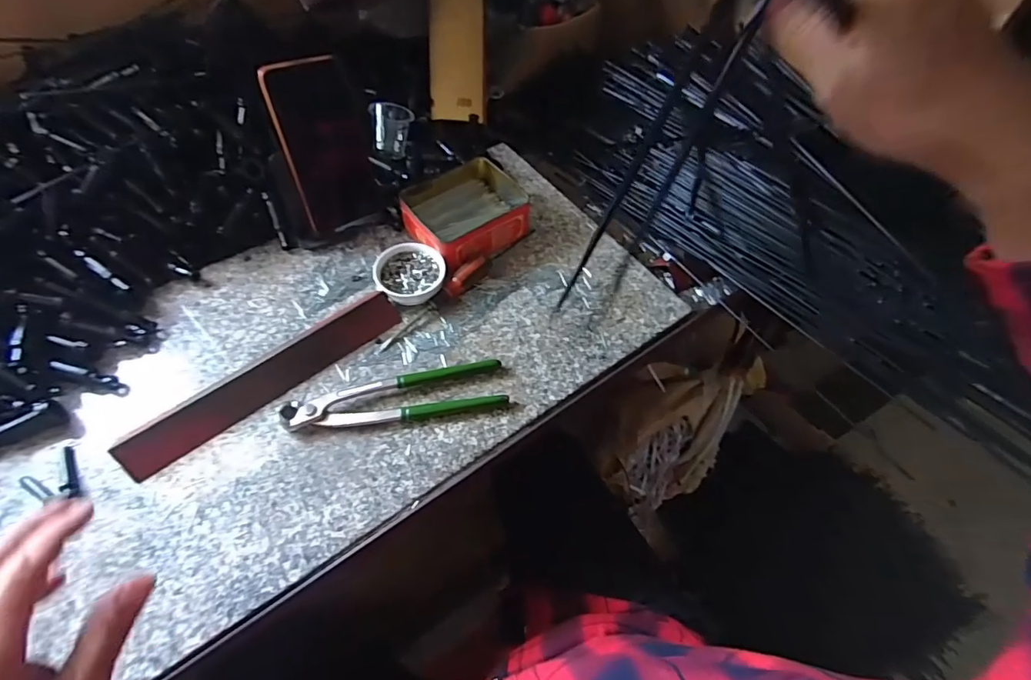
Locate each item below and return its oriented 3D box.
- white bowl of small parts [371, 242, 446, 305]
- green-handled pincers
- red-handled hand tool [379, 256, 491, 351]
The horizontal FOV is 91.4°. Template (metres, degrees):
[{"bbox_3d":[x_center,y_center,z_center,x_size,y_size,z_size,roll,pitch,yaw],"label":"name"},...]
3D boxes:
[{"bbox_3d":[-0.111,-0.068,0.533,0.071,0.027,0.069,1,56,-2],"label":"white bowl of small parts"},{"bbox_3d":[-0.108,0.051,0.462,0.194,0.016,0.049,-9,57,-9],"label":"green-handled pincers"},{"bbox_3d":[-0.080,-0.041,0.519,0.144,0.023,0.017,-39,66,-24],"label":"red-handled hand tool"}]

